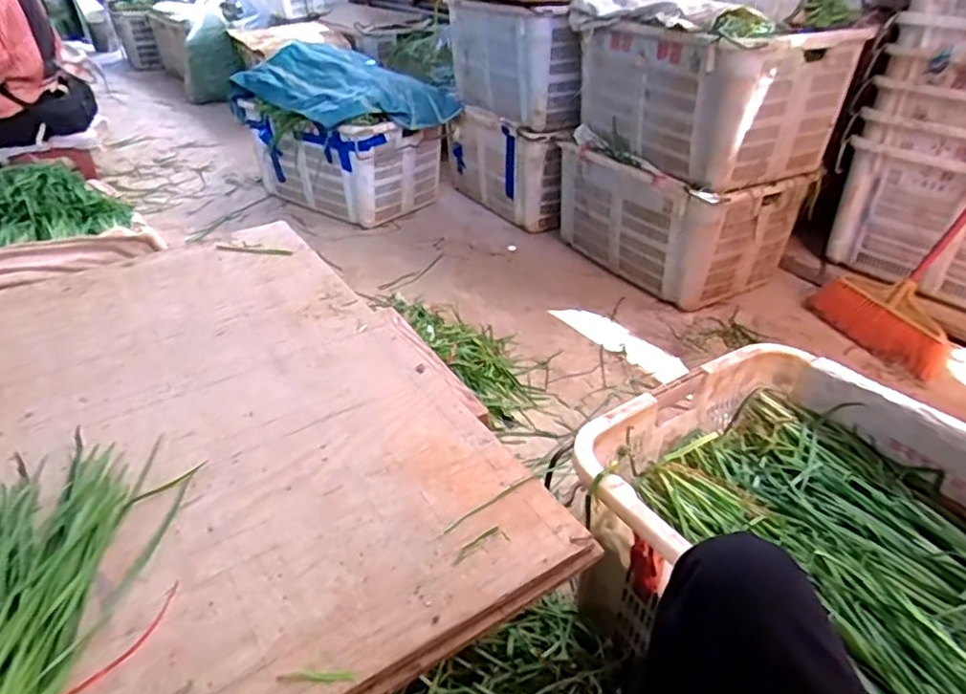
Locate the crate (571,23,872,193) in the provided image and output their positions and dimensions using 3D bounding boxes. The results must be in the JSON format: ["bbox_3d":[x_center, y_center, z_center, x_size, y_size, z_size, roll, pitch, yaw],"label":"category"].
[{"bbox_3d":[0.596,-0.663,1.627,0.463,0.317,0.534,-13,36,-19],"label":"crate"}]

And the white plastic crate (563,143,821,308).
[{"bbox_3d":[0.562,-0.384,1.853,0.420,0.369,0.586,-17,37,-23],"label":"white plastic crate"}]

